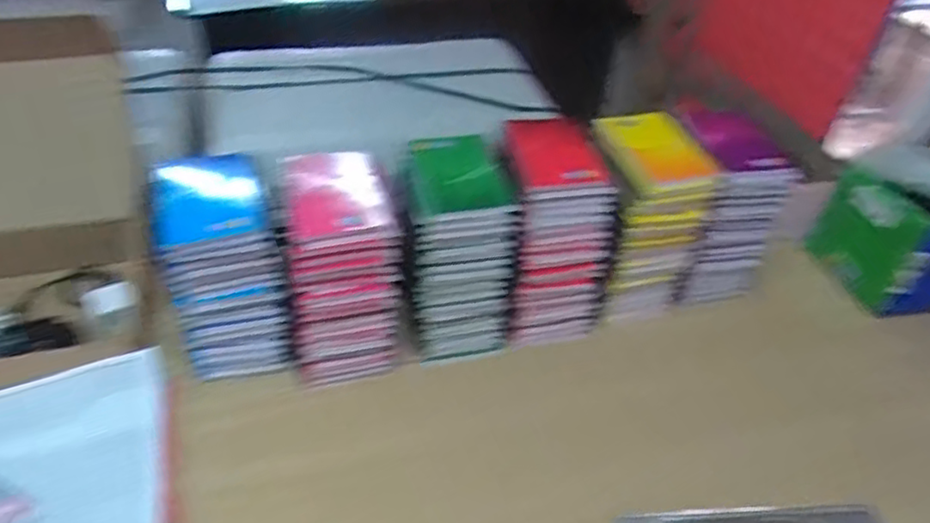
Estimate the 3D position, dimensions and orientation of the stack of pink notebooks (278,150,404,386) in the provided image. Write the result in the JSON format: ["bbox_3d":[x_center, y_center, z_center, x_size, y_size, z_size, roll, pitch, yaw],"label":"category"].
[{"bbox_3d":[-0.128,-0.002,0.731,0.104,0.194,0.171,-4,40,-10],"label":"stack of pink notebooks"}]

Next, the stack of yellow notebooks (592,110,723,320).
[{"bbox_3d":[0.196,-0.049,0.797,0.104,0.206,0.129,-7,41,-14],"label":"stack of yellow notebooks"}]

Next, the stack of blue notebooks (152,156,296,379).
[{"bbox_3d":[-0.240,0.009,0.693,0.101,0.185,0.128,-11,42,-17],"label":"stack of blue notebooks"}]

